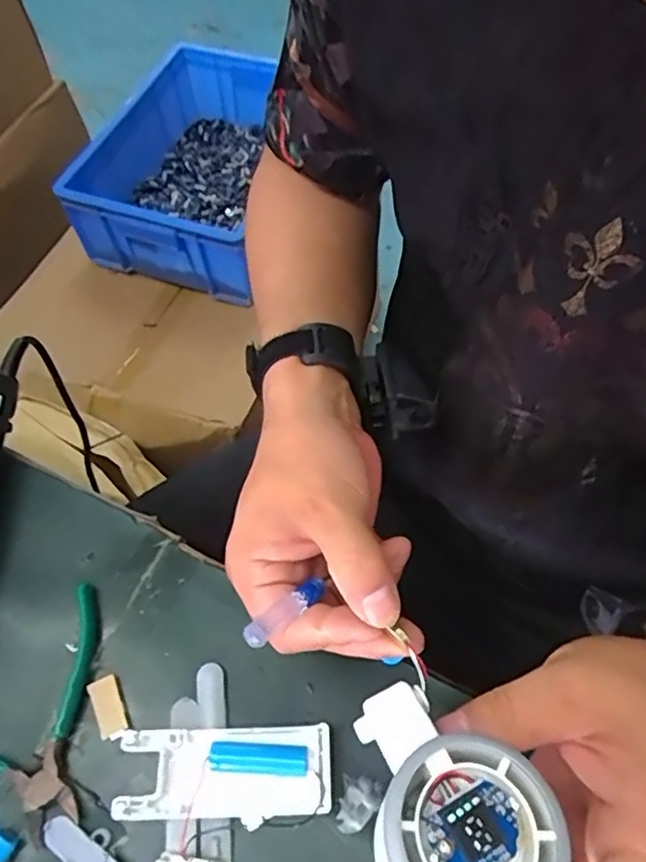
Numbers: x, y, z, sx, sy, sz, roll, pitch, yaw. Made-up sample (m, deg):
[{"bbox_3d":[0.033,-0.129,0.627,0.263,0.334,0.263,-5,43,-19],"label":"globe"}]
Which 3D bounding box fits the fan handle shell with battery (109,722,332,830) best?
[{"bbox_3d":[-0.049,0.172,0.308,0.104,0.018,0.040,-3,59,2],"label":"fan handle shell with battery"}]

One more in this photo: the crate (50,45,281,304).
[{"bbox_3d":[-0.186,-0.437,1.012,0.295,0.152,0.440,17,61,12],"label":"crate"}]

